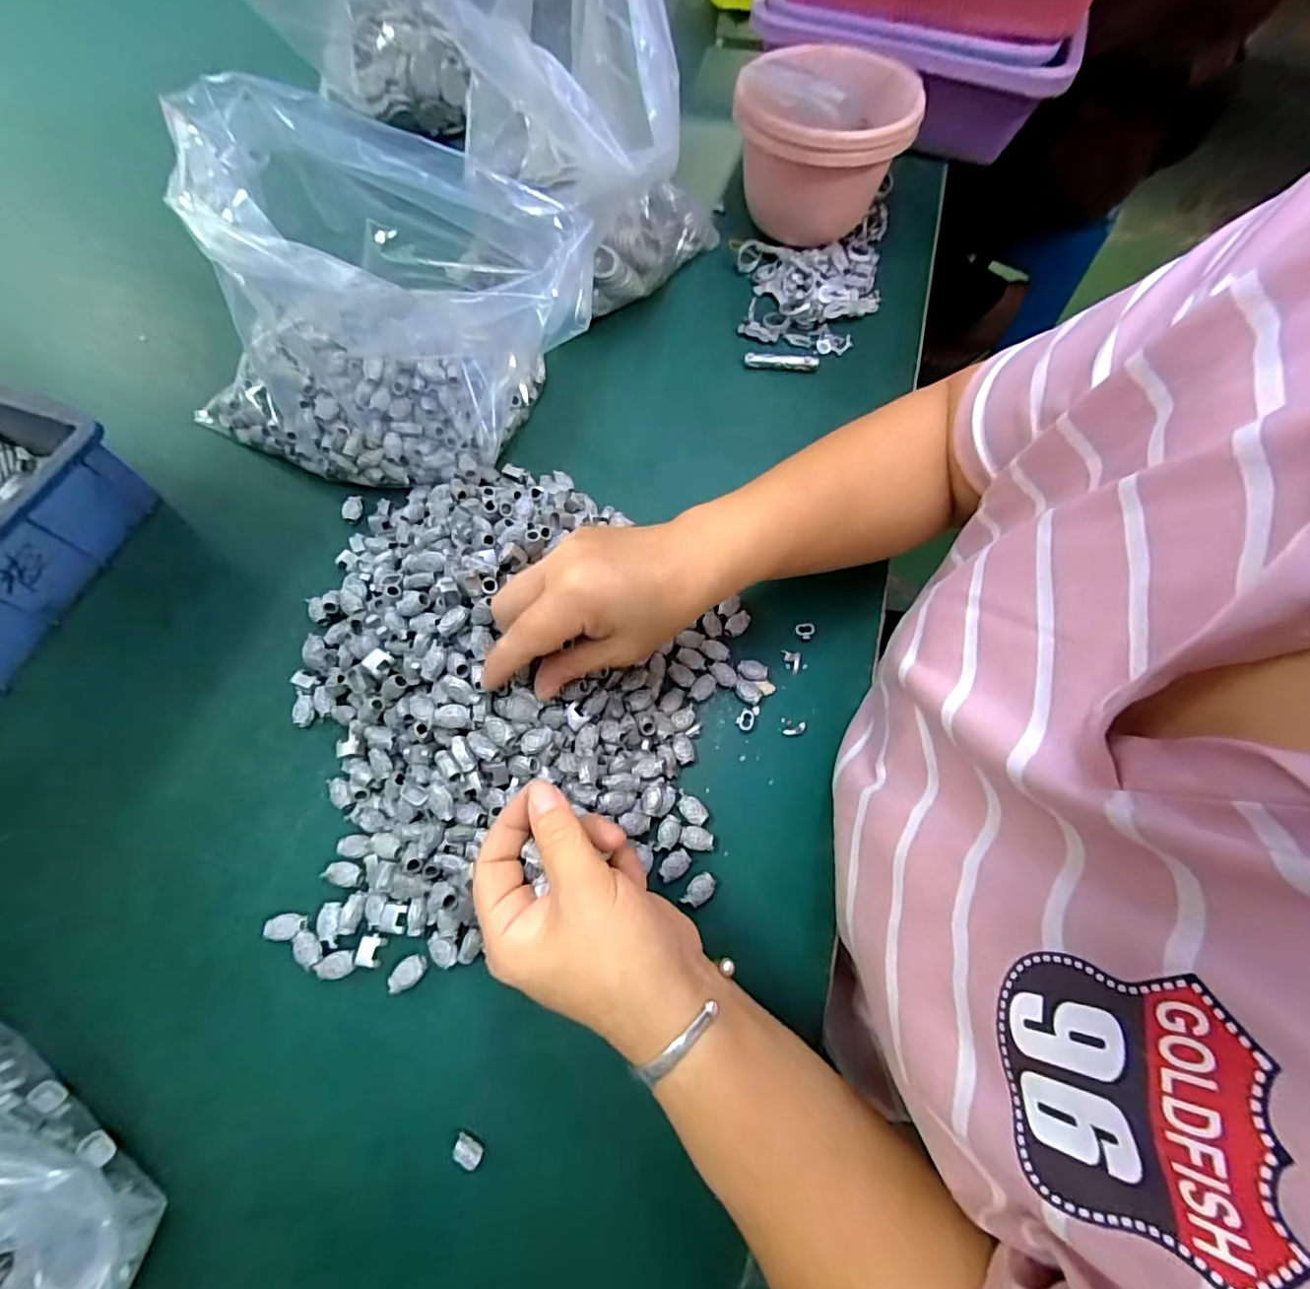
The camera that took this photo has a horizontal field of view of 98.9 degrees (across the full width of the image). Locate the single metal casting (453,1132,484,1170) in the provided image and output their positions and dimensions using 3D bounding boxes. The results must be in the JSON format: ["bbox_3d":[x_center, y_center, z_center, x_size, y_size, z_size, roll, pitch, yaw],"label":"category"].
[{"bbox_3d":[-0.090,0.244,0.270,0.014,0.007,0.009,20,69,10],"label":"single metal casting"}]

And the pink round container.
[{"bbox_3d":[0.142,-0.433,0.487,0.143,0.111,0.142,6,68,2],"label":"pink round container"}]

